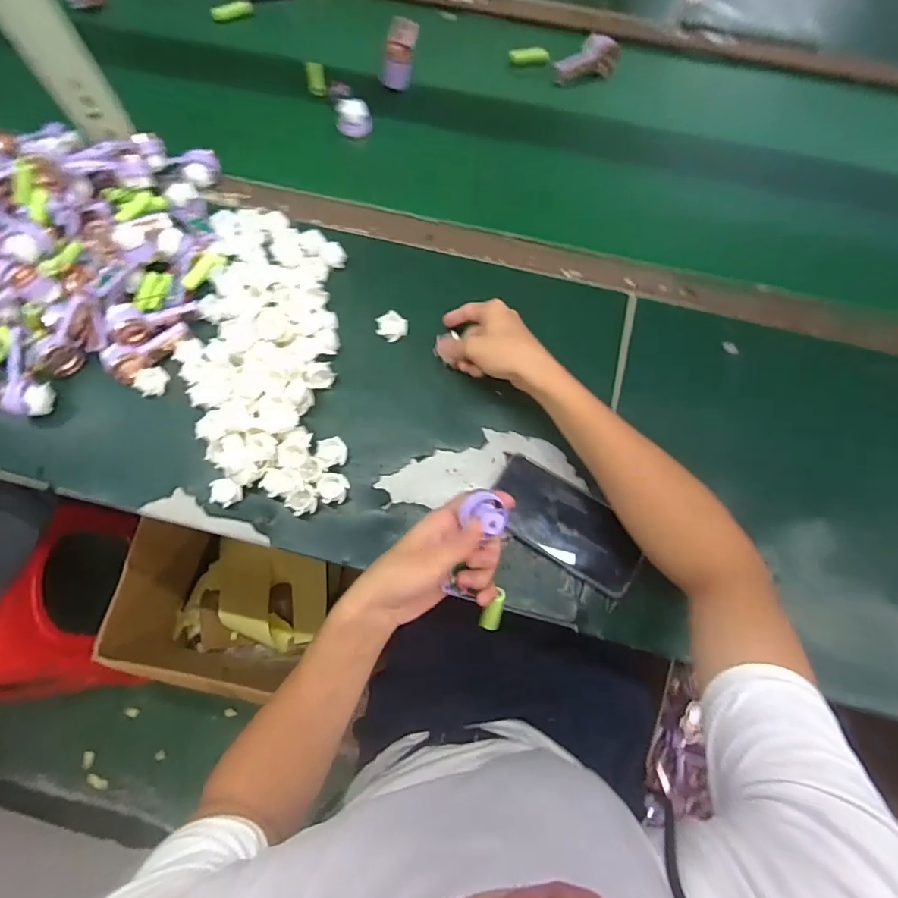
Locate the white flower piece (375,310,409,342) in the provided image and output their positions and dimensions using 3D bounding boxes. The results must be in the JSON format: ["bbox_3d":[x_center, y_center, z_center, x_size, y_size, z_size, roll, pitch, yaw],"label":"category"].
[{"bbox_3d":[-0.066,-0.142,0.590,0.036,0.018,0.030,31,75,9],"label":"white flower piece"}]

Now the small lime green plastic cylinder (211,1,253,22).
[{"bbox_3d":[-0.332,-0.670,0.772,0.062,0.019,0.018,-20,74,-8],"label":"small lime green plastic cylinder"}]

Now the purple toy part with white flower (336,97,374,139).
[{"bbox_3d":[-0.127,-0.449,0.685,0.046,0.033,0.032,7,72,2],"label":"purple toy part with white flower"}]

